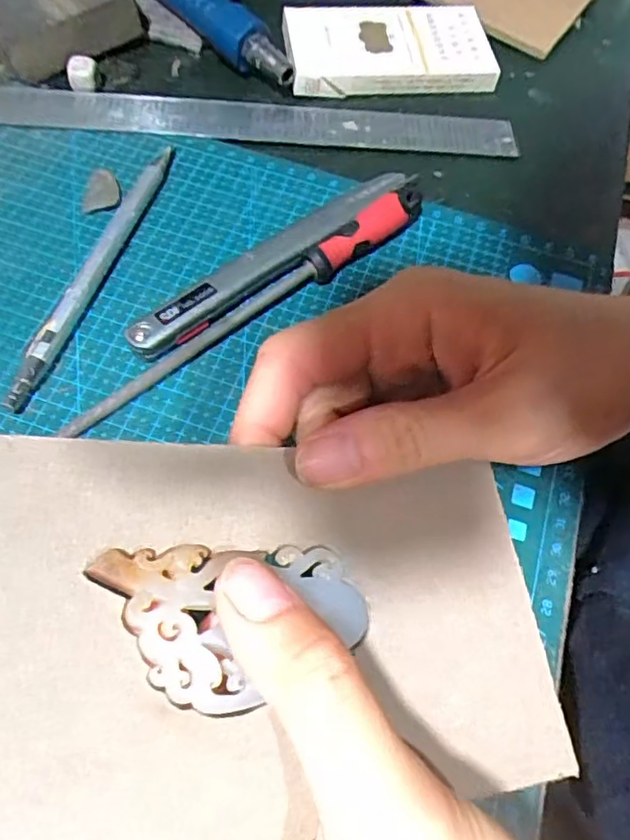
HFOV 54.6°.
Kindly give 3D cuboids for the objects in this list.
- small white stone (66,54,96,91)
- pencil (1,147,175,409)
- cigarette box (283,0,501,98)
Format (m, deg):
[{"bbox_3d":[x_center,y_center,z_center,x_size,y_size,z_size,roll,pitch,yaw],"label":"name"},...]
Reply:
[{"bbox_3d":[-0.114,-0.170,0.300,0.015,0.012,0.014,-17,65,-11],"label":"small white stone"},{"bbox_3d":[-0.088,-0.063,0.246,0.012,0.010,0.136,16,64,6],"label":"pencil"},{"bbox_3d":[0.038,-0.197,0.321,0.104,0.016,0.061,-3,63,-4],"label":"cigarette box"}]

